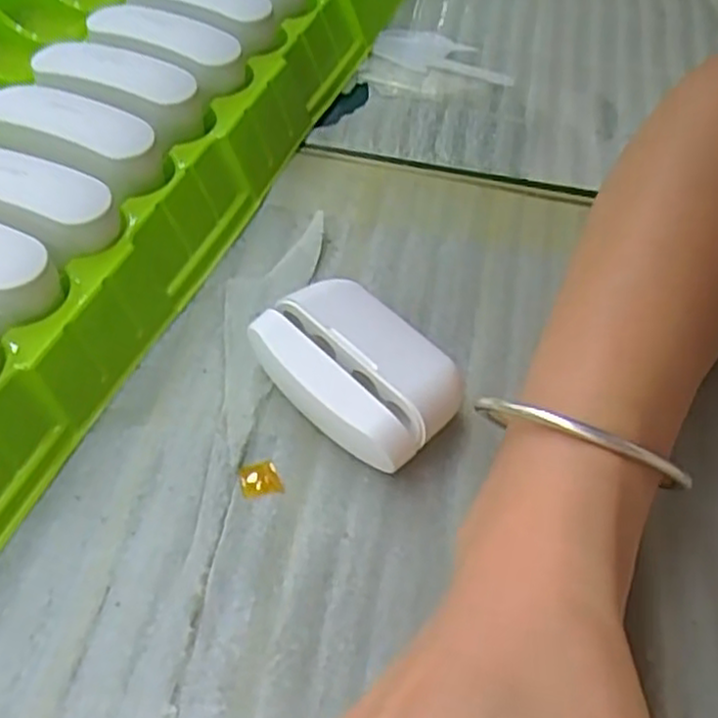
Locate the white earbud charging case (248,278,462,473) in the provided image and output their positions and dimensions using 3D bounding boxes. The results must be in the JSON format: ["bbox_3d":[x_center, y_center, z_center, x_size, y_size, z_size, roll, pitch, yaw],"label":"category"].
[{"bbox_3d":[0.000,0.005,0.237,0.062,0.023,0.046,38,59,21],"label":"white earbud charging case"}]

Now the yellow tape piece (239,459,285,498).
[{"bbox_3d":[-0.030,0.035,0.226,0.012,0.004,0.011,-9,55,-12],"label":"yellow tape piece"}]

